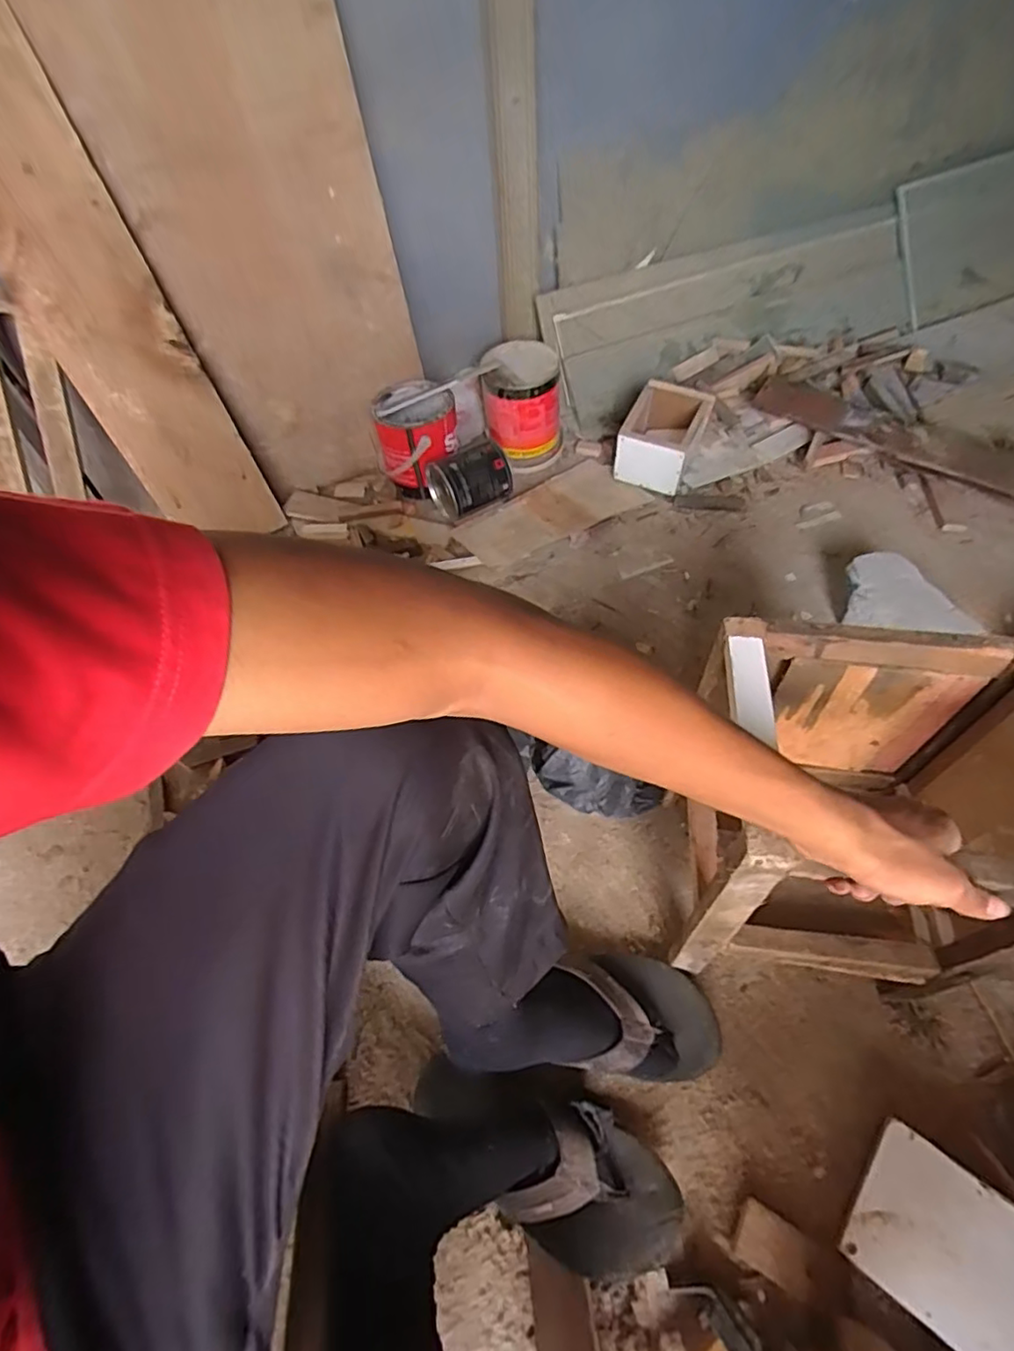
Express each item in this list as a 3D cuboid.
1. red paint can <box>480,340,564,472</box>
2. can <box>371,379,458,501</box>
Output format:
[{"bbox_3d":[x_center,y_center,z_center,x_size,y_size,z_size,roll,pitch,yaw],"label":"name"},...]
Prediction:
[{"bbox_3d":[0.031,-0.534,1.196,0.150,0.163,0.176,-5,53,1],"label":"red paint can"},{"bbox_3d":[-0.166,-0.448,1.150,0.148,0.142,0.160,-9,53,-1],"label":"can"}]

